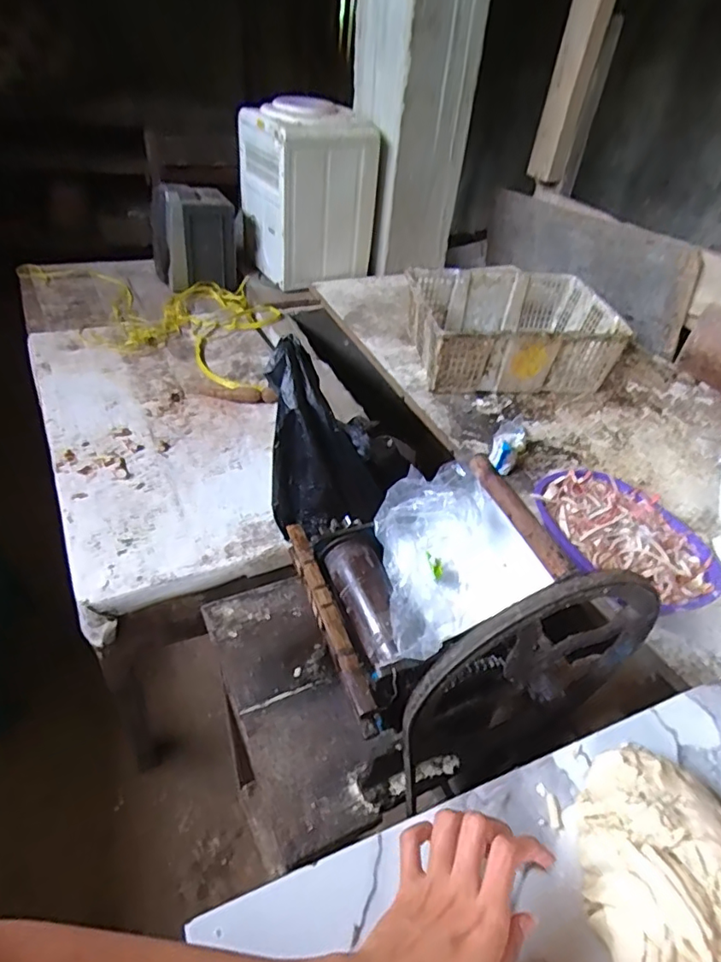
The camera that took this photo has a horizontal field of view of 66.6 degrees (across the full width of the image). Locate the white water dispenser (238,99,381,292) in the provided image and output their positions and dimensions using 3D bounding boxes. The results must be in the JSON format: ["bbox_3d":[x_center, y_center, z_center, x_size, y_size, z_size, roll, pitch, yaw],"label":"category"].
[{"bbox_3d":[-0.150,-0.853,1.627,0.338,0.408,0.301,-14,46,-20],"label":"white water dispenser"}]

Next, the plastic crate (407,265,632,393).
[{"bbox_3d":[0.362,-0.375,1.364,0.475,0.153,0.331,-3,43,-10],"label":"plastic crate"}]

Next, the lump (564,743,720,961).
[{"bbox_3d":[0.213,0.264,0.362,0.127,0.060,0.163,12,42,7],"label":"lump"}]

